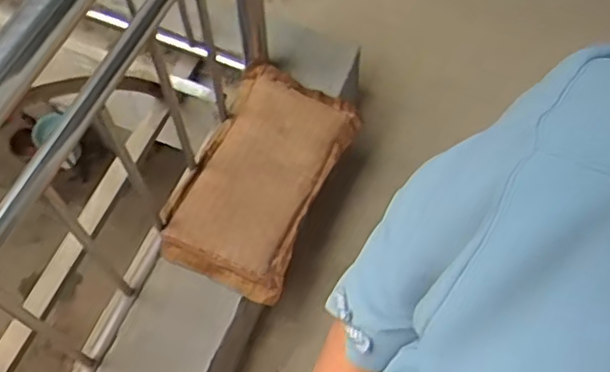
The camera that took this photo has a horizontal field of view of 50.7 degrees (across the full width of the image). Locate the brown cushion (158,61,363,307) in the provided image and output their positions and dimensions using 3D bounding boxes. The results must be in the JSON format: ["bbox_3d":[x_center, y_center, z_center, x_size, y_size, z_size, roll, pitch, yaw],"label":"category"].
[{"bbox_3d":[-0.090,-0.032,1.364,0.285,0.083,0.500,23,64,13],"label":"brown cushion"}]

